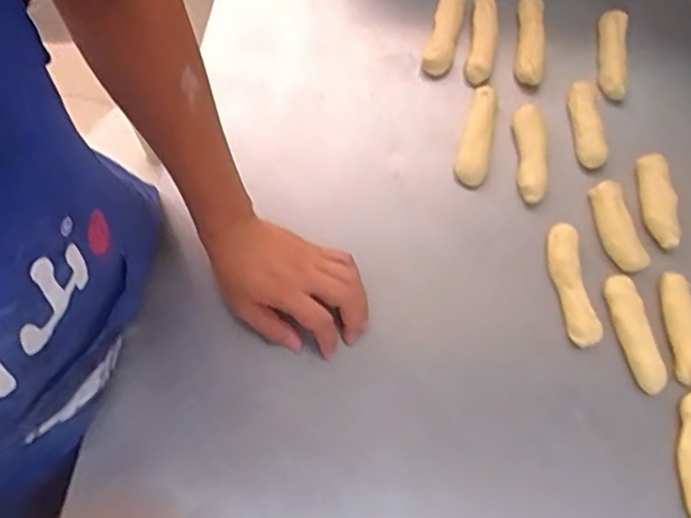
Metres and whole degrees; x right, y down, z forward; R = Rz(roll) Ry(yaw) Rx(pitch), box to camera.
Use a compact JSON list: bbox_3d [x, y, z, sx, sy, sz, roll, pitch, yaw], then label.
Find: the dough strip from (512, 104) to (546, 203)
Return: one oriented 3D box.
[{"bbox_3d":[0.194,-0.115,0.689,0.028,0.019,0.105,2,66,0],"label":"dough strip"}]

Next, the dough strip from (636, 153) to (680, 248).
[{"bbox_3d":[0.322,-0.060,0.673,0.023,0.033,0.097,-8,81,-4],"label":"dough strip"}]

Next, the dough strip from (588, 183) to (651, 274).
[{"bbox_3d":[0.278,-0.031,0.670,0.029,0.029,0.095,-12,67,-5],"label":"dough strip"}]

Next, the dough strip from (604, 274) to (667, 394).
[{"bbox_3d":[0.276,0.070,0.625,0.028,0.023,0.111,-14,67,-7],"label":"dough strip"}]

